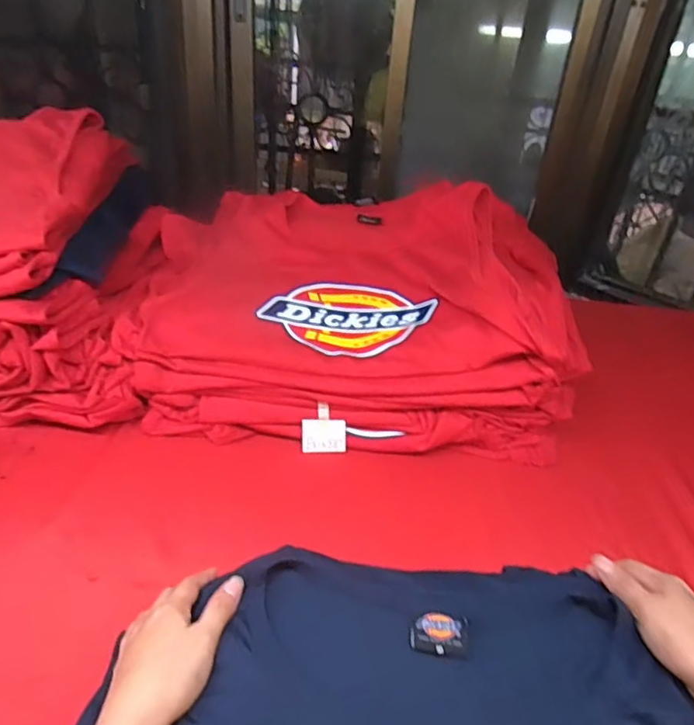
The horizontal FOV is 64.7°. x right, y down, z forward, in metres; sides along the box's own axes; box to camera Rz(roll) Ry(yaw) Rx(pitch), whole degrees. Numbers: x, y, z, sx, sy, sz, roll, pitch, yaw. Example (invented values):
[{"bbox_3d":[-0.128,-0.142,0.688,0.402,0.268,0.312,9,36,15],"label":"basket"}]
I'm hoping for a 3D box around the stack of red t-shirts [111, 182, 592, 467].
[{"bbox_3d":[-0.001,-0.078,0.780,0.556,0.213,0.371,5,31,-1],"label":"stack of red t-shirts"}]

